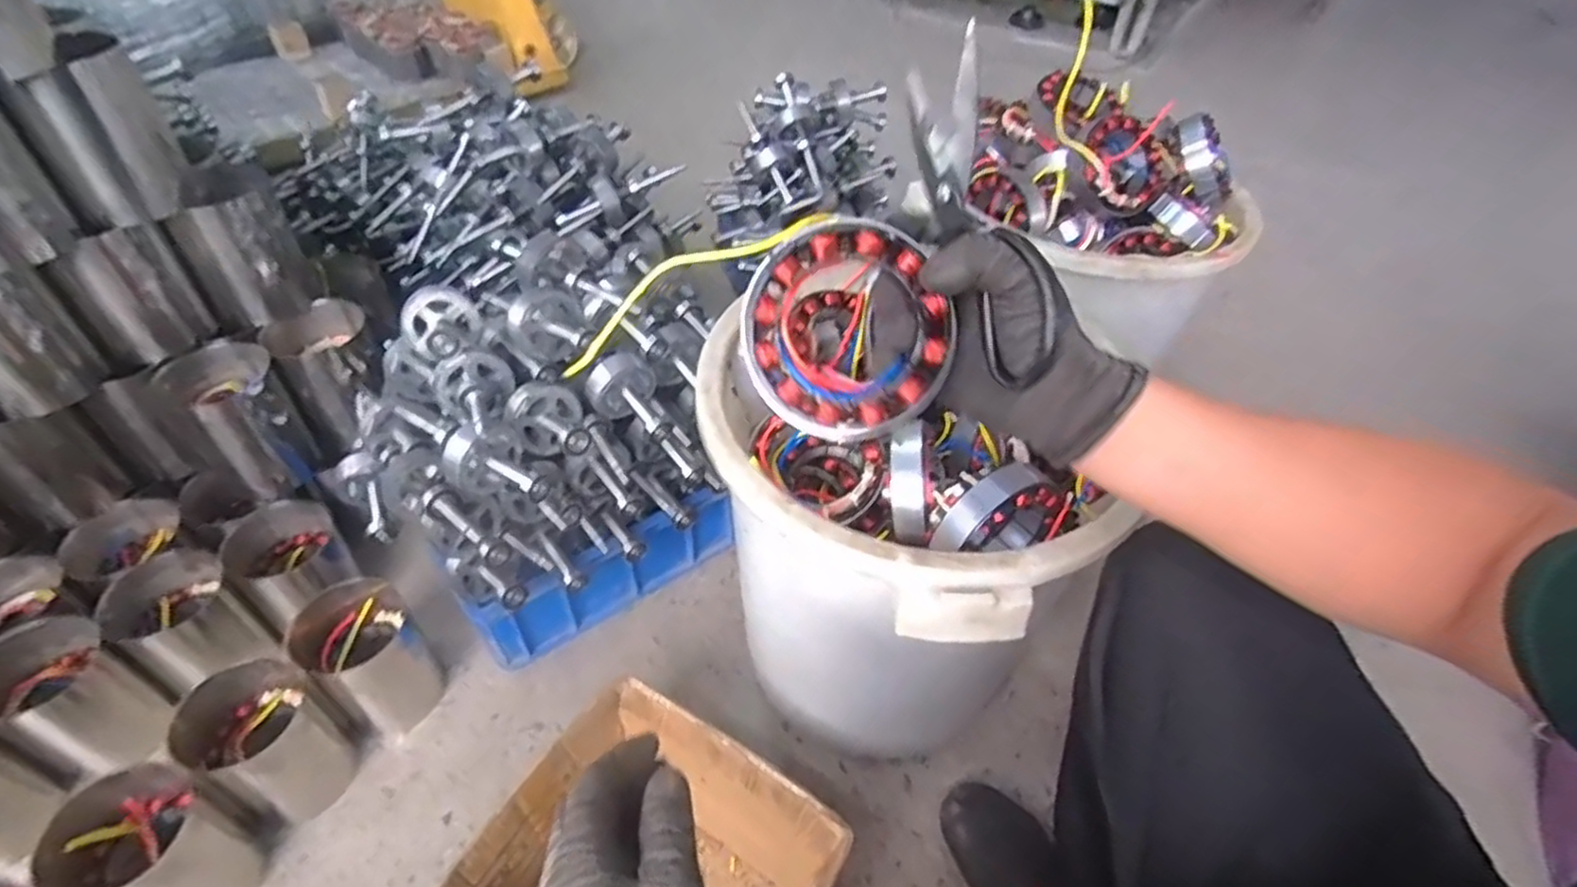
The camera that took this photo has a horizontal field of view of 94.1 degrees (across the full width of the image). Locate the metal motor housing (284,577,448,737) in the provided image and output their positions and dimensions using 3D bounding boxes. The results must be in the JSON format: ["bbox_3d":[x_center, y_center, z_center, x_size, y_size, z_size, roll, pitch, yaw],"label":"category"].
[{"bbox_3d":[-0.492,0.251,0.874,0.110,0.166,0.122,12,46,9],"label":"metal motor housing"}]

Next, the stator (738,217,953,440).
[{"bbox_3d":[0.031,-0.062,0.413,0.113,0.116,0.020,-29,8,4],"label":"stator"}]

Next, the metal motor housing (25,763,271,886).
[{"bbox_3d":[-0.620,0.406,0.724,0.119,0.148,0.119,17,47,13],"label":"metal motor housing"}]

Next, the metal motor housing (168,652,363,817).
[{"bbox_3d":[-0.569,0.329,0.808,0.128,0.140,0.117,21,48,16],"label":"metal motor housing"}]

